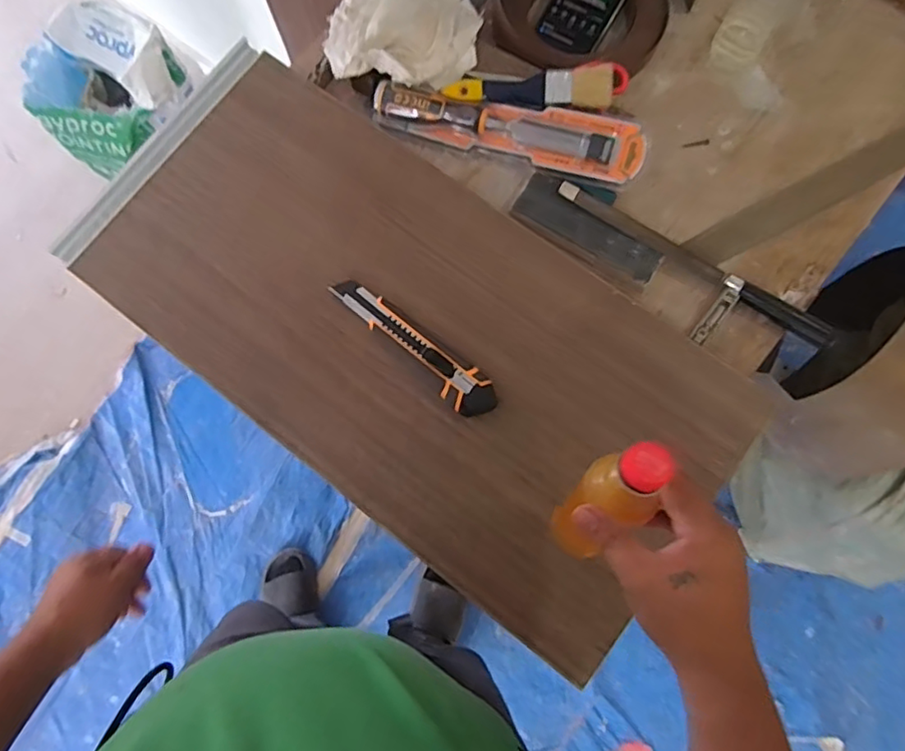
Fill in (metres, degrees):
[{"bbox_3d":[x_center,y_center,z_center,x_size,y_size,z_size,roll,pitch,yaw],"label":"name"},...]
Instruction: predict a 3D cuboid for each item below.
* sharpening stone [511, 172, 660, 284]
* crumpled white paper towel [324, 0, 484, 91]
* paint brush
[{"bbox_3d":[0.152,-0.165,0.668,0.172,0.016,0.050,34,81,9],"label":"sharpening stone"},{"bbox_3d":[-0.057,-0.413,0.691,0.172,0.031,0.148,4,77,3],"label":"crumpled white paper towel"},{"bbox_3d":[0.085,-0.317,0.668,0.185,0.010,0.042,-1,105,11],"label":"paint brush"}]

